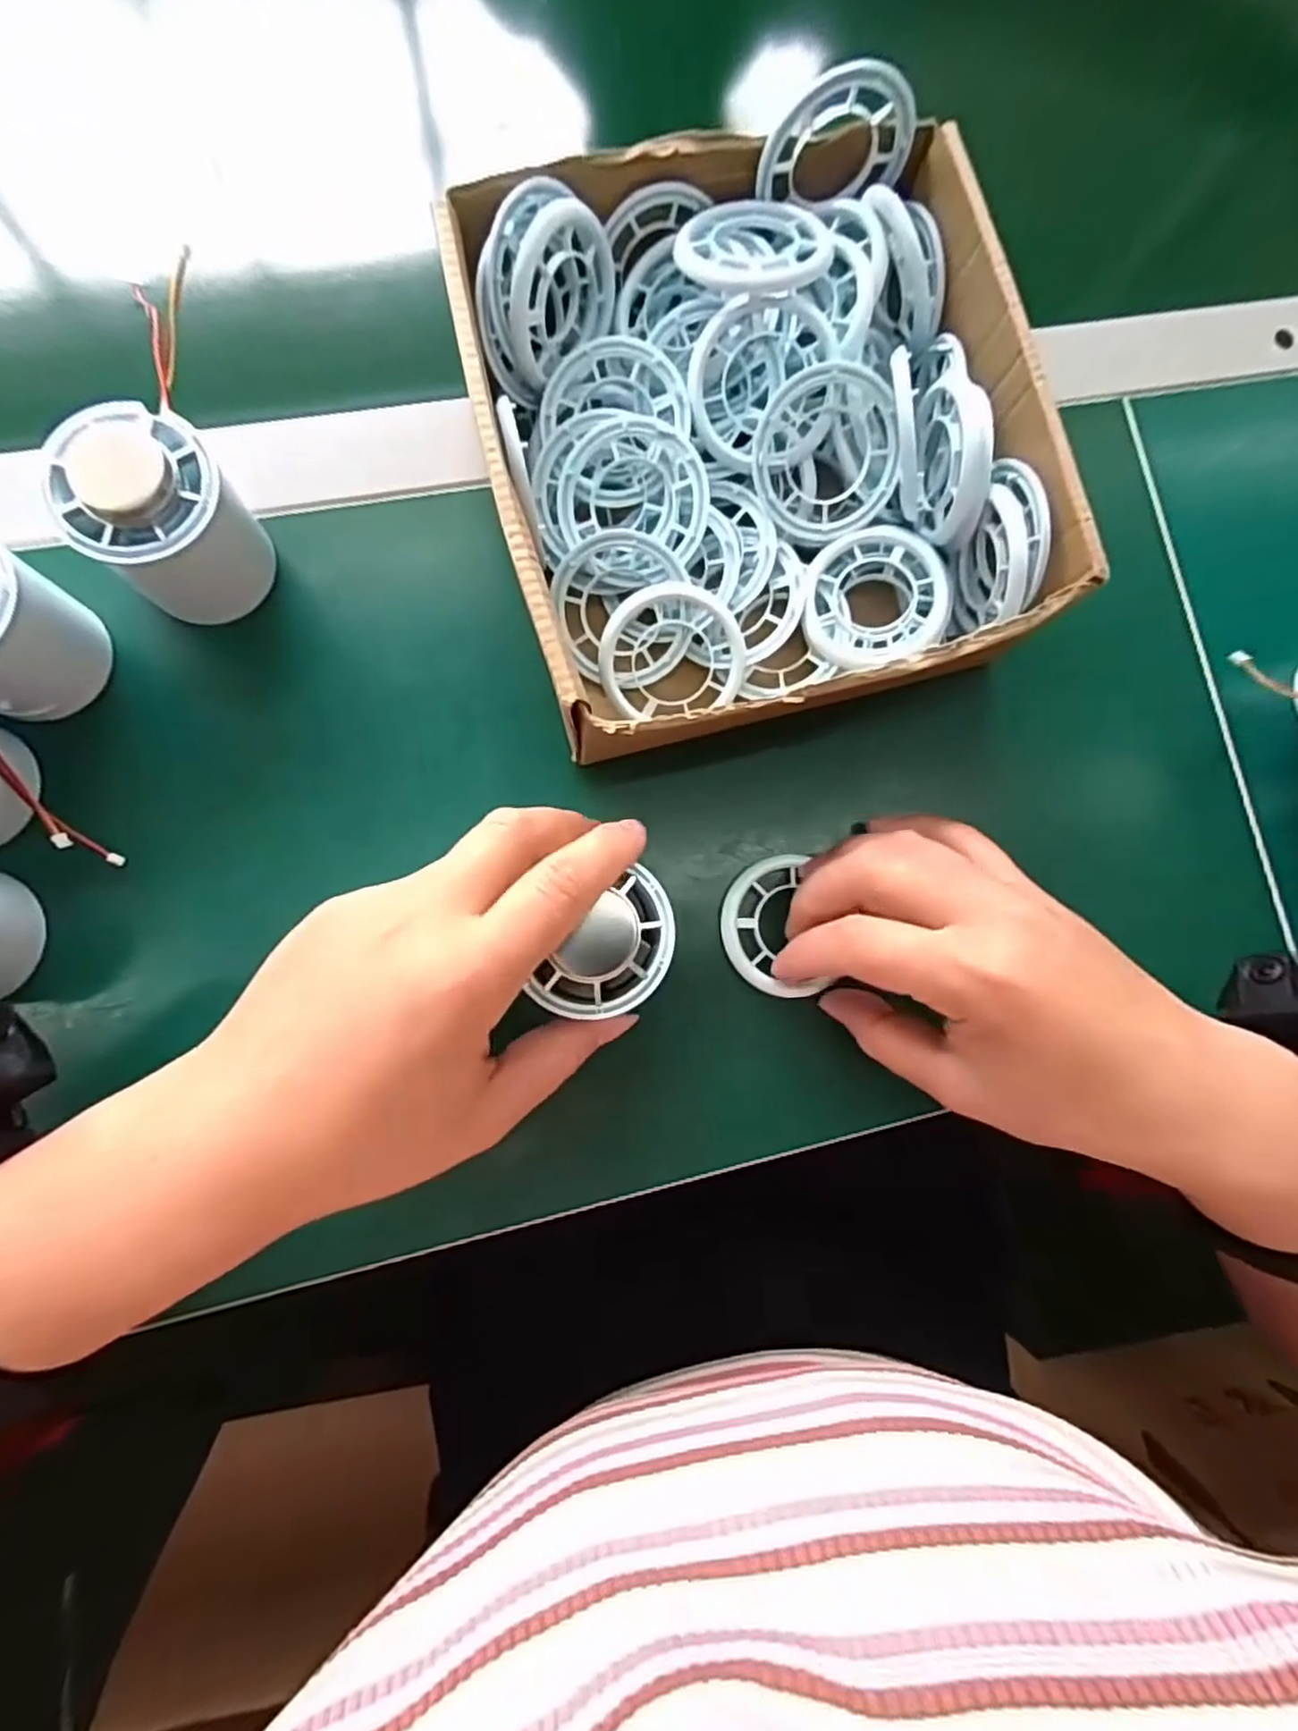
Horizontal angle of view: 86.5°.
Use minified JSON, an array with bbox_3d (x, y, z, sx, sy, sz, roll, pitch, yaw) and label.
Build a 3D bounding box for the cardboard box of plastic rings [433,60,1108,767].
[{"bbox_3d":[0.038,-0.154,0.269,0.192,0.078,0.207,-14,84,-5],"label":"cardboard box of plastic rings"}]

